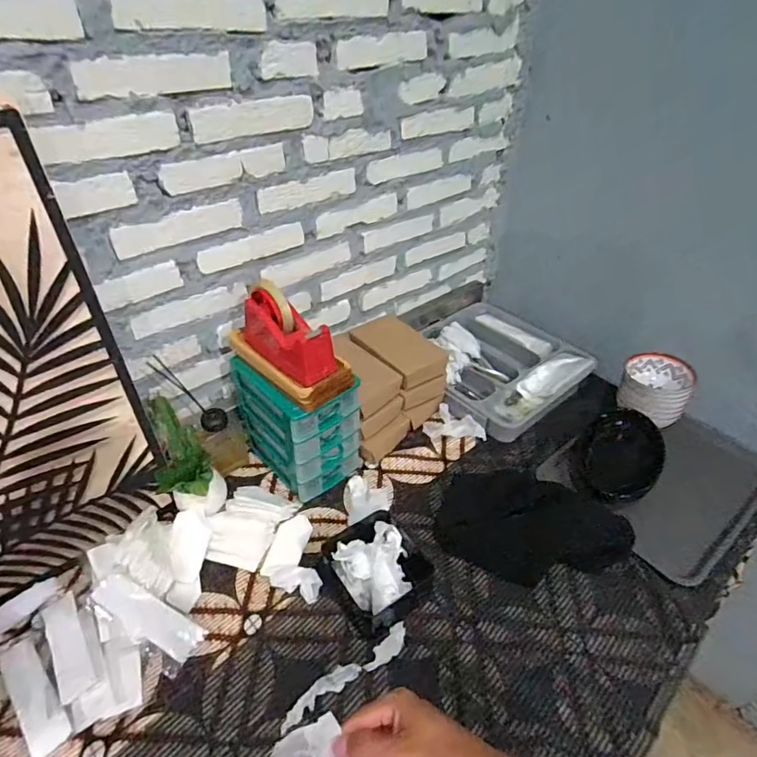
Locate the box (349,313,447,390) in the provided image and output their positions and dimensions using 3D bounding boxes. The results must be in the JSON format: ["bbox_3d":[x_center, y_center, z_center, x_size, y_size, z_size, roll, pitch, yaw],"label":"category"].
[{"bbox_3d":[0.039,-0.063,0.986,0.135,0.036,0.193,-26,47,-28],"label":"box"}]

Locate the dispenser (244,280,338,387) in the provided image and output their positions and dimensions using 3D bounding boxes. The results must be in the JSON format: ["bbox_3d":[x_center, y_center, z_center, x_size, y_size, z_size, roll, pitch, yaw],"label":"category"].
[{"bbox_3d":[-0.136,-0.076,0.728,0.067,0.100,0.157,-30,49,-32],"label":"dispenser"}]

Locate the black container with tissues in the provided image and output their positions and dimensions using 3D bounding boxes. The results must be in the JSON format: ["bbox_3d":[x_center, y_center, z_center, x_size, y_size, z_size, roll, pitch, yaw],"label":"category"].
[{"bbox_3d":[-0.001,0.266,0.708,0.126,0.082,0.140,-25,47,-26],"label":"black container with tissues"}]

